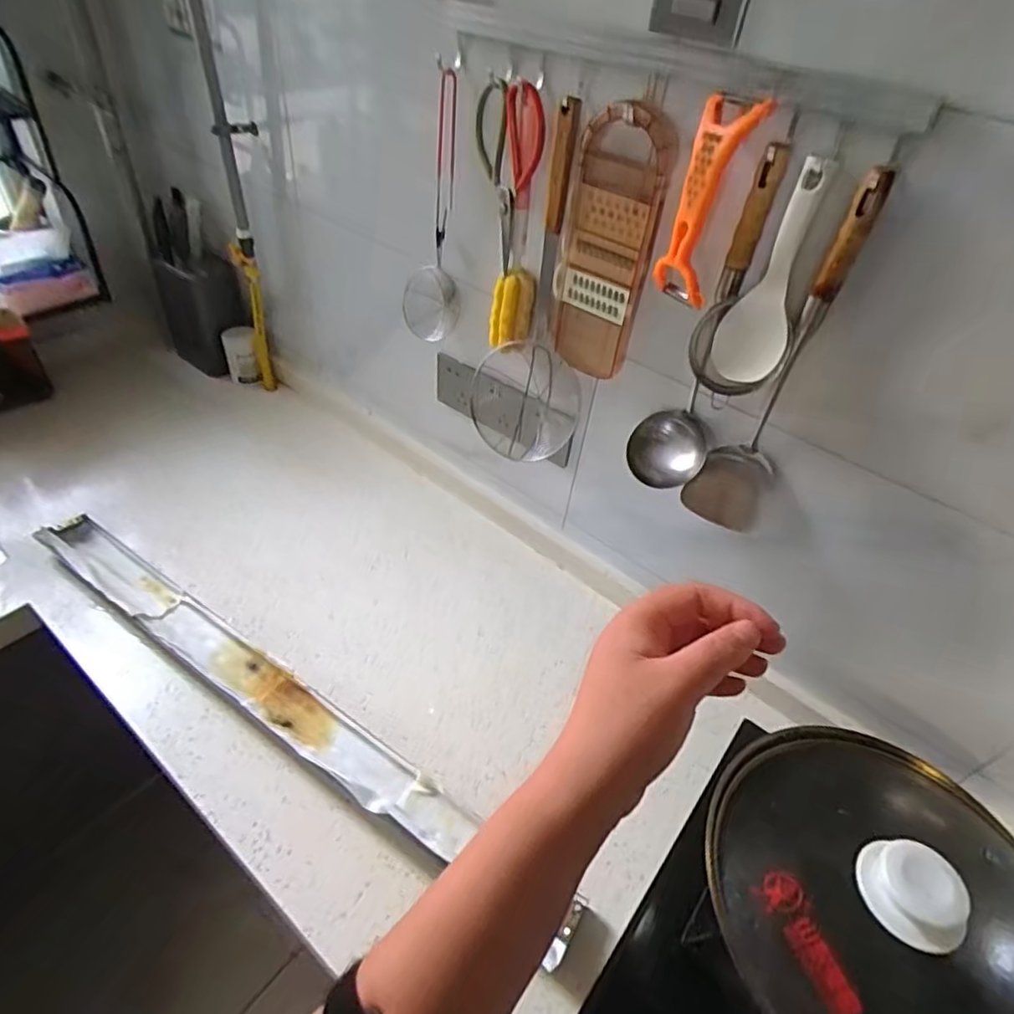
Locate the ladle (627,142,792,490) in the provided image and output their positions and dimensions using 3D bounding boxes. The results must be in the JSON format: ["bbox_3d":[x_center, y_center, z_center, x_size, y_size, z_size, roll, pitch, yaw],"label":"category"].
[{"bbox_3d":[0.208,-0.172,0.643,0.086,0.357,0.052,25,45,17],"label":"ladle"}]

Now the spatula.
[{"bbox_3d":[0.274,-0.131,0.615,0.081,0.370,0.052,24,45,16],"label":"spatula"}]

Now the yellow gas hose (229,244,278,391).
[{"bbox_3d":[-0.496,-0.365,1.207,0.035,0.293,0.059,-14,47,-23],"label":"yellow gas hose"}]

